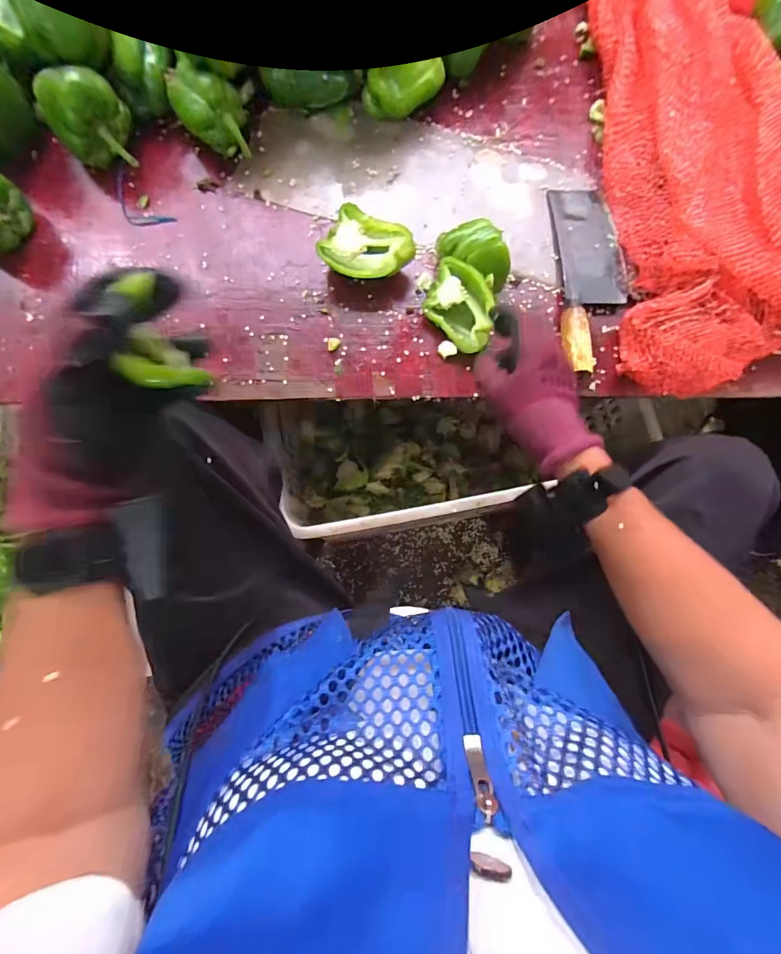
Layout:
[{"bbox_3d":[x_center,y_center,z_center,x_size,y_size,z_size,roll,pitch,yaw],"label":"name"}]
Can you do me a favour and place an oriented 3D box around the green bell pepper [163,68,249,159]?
[{"bbox_3d":[-0.225,-0.454,0.507,0.075,0.069,0.115,-27,81,-6],"label":"green bell pepper"}]

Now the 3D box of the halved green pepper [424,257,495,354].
[{"bbox_3d":[0.084,-0.197,0.474,0.100,0.027,0.067,48,116,3],"label":"halved green pepper"}]

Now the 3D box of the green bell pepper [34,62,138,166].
[{"bbox_3d":[-0.362,-0.431,0.496,0.091,0.085,0.082,-37,82,-7],"label":"green bell pepper"}]

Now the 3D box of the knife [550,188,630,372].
[{"bbox_3d":[0.246,-0.243,0.494,0.087,0.032,0.253,1,80,-1],"label":"knife"}]

